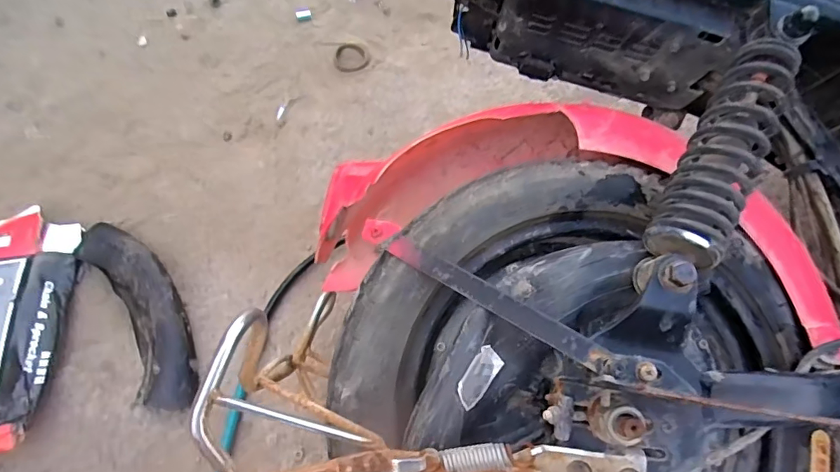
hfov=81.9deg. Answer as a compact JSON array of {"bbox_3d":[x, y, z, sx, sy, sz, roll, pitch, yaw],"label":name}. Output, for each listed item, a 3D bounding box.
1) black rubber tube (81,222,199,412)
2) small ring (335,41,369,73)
[{"bbox_3d":[-0.318,0.083,0.562,0.074,0.030,0.253,-31,70,-13],"label":"black rubber tube"},{"bbox_3d":[-0.105,-0.275,0.741,0.054,0.004,0.060,-14,67,-6],"label":"small ring"}]

